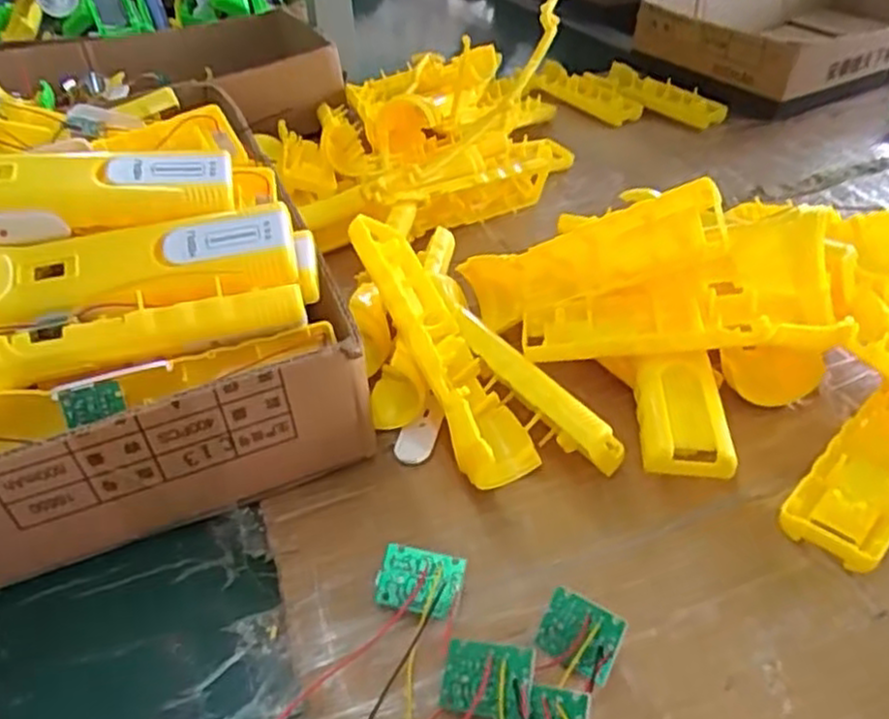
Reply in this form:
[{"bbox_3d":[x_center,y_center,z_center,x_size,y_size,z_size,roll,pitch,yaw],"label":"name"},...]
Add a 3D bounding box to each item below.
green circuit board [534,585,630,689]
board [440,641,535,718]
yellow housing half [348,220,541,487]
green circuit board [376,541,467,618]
[{"bbox_3d":[0.053,0.109,0.291,0.034,0.004,0.027,16,76,47],"label":"green circuit board"},{"bbox_3d":[0.015,0.120,0.278,0.034,0.004,0.025,-1,62,24],"label":"board"},{"bbox_3d":[-0.004,-0.011,0.386,0.040,0.040,0.159,-20,67,-20],"label":"yellow housing half"},{"bbox_3d":[-0.011,0.095,0.315,0.035,0.004,0.026,13,72,2],"label":"green circuit board"}]

